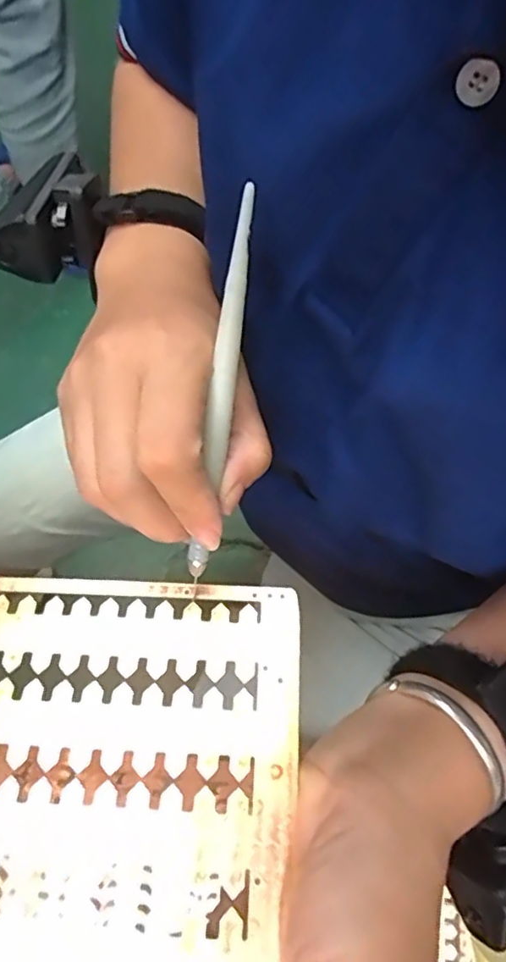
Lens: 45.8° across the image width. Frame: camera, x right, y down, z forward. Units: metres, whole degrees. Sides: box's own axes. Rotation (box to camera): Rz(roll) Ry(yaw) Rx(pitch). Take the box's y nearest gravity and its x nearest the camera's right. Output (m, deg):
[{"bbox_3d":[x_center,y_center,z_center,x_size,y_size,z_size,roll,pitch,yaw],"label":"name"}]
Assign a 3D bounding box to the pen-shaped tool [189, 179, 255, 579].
[{"bbox_3d":[-0.011,-0.032,0.214,0.008,0.006,0.137,10,101,3],"label":"pen-shaped tool"}]

